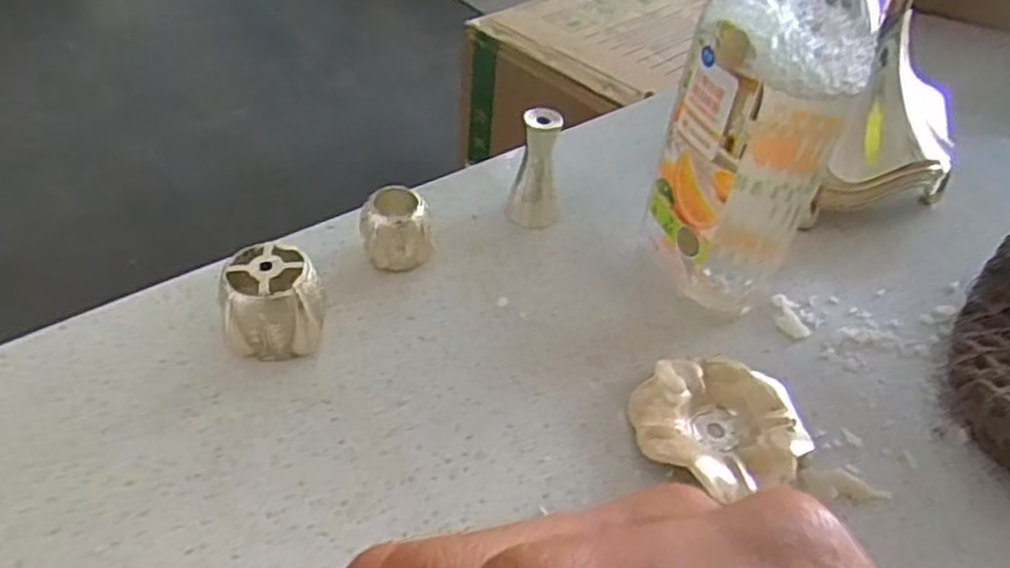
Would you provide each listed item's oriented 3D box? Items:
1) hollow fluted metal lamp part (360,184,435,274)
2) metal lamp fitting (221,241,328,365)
[{"bbox_3d":[-0.050,-0.024,0.335,0.031,0.033,0.025,-1,45,-9],"label":"hollow fluted metal lamp part"},{"bbox_3d":[-0.093,0.009,0.292,0.038,0.038,0.034,-8,46,-16],"label":"metal lamp fitting"}]

